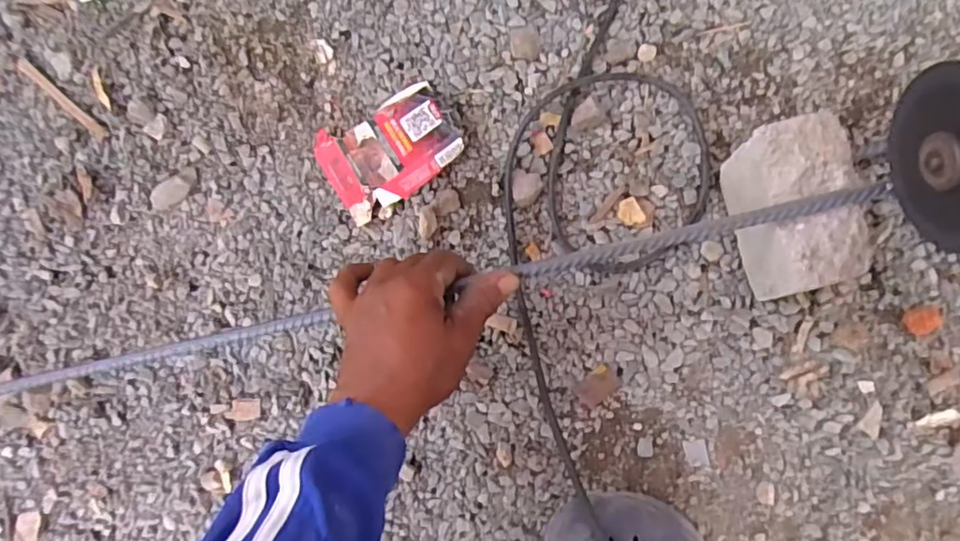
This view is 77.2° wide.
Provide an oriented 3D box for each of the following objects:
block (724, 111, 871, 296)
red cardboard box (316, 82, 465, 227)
[{"bbox_3d":[0.215,-0.041,0.417,0.065,0.085,0.111,-14,86,7],"label":"block"},{"bbox_3d":[-0.073,-0.098,0.491,0.110,0.018,0.083,-28,84,6],"label":"red cardboard box"}]

